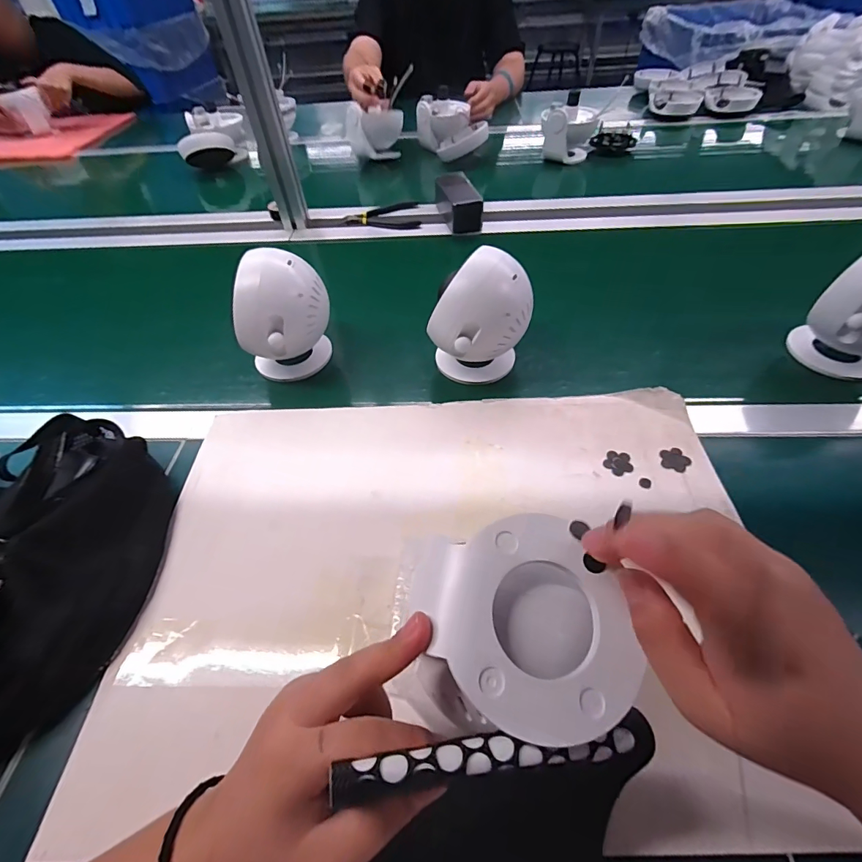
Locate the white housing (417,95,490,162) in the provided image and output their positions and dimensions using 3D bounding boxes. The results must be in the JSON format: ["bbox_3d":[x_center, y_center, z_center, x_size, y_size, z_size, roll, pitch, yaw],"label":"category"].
[{"bbox_3d":[0.042,-0.661,0.927,0.114,0.090,0.139,-18,52,-11],"label":"white housing"}]

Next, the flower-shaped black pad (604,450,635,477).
[{"bbox_3d":[0.177,0.031,0.400,0.025,0.004,0.026,18,54,18],"label":"flower-shaped black pad"}]

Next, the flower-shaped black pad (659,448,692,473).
[{"bbox_3d":[0.228,0.027,0.397,0.027,0.004,0.025,-36,57,-23],"label":"flower-shaped black pad"}]

